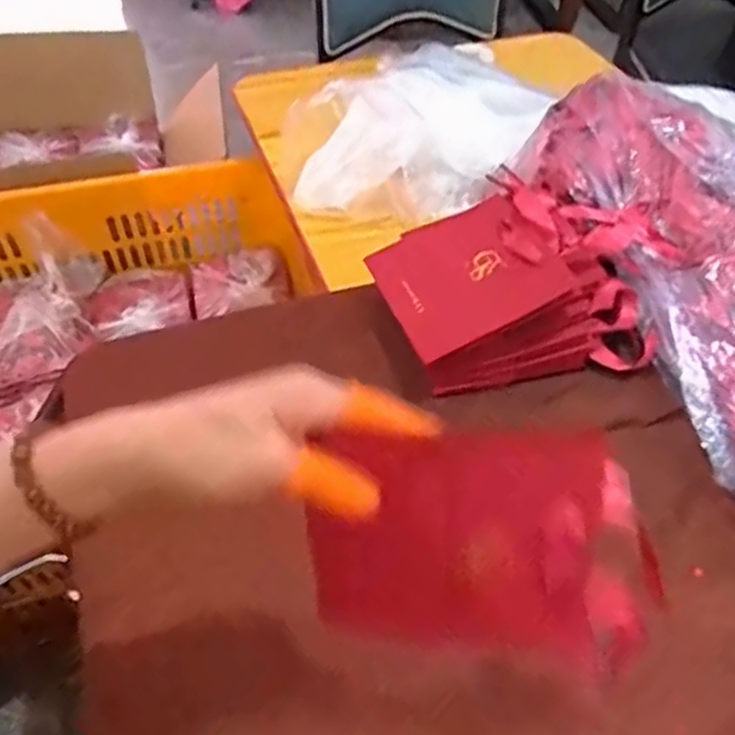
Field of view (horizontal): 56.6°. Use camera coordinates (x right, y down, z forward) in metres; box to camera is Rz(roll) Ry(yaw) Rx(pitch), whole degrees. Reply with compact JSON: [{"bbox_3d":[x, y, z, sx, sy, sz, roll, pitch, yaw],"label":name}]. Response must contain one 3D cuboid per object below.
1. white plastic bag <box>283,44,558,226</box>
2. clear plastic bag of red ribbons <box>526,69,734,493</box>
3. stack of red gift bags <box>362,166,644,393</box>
[{"bbox_3d":[0.060,-0.302,0.846,0.341,0.105,0.228,-36,59,-29],"label":"white plastic bag"},{"bbox_3d":[0.311,-0.124,0.626,0.262,0.075,0.449,-16,52,-16],"label":"clear plastic bag of red ribbons"},{"bbox_3d":[0.118,-0.074,0.598,0.195,0.096,0.186,-13,51,-13],"label":"stack of red gift bags"}]

